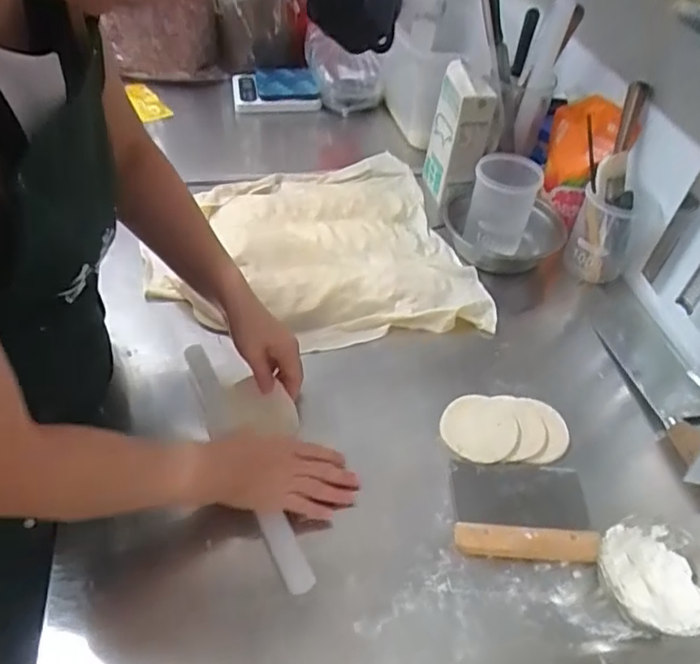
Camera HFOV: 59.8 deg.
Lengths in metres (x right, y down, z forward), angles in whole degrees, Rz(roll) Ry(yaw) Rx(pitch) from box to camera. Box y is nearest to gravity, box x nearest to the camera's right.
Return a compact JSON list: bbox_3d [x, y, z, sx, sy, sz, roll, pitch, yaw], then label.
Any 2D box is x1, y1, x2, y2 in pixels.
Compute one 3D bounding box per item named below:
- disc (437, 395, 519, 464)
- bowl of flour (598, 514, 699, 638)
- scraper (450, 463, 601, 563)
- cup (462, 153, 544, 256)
[{"bbox_3d":[0.152,0.114,0.722,0.085,0.011,0.084,0,60,1],"label":"disc"},{"bbox_3d":[0.297,0.239,0.589,0.109,0.060,0.106,3,45,-3],"label":"bowl of flour"},{"bbox_3d":[0.187,0.192,0.661,0.148,0.021,0.109,5,45,-2],"label":"scraper"},{"bbox_3d":[0.232,-0.194,0.934,0.093,0.146,0.095,3,45,-3],"label":"cup"}]

